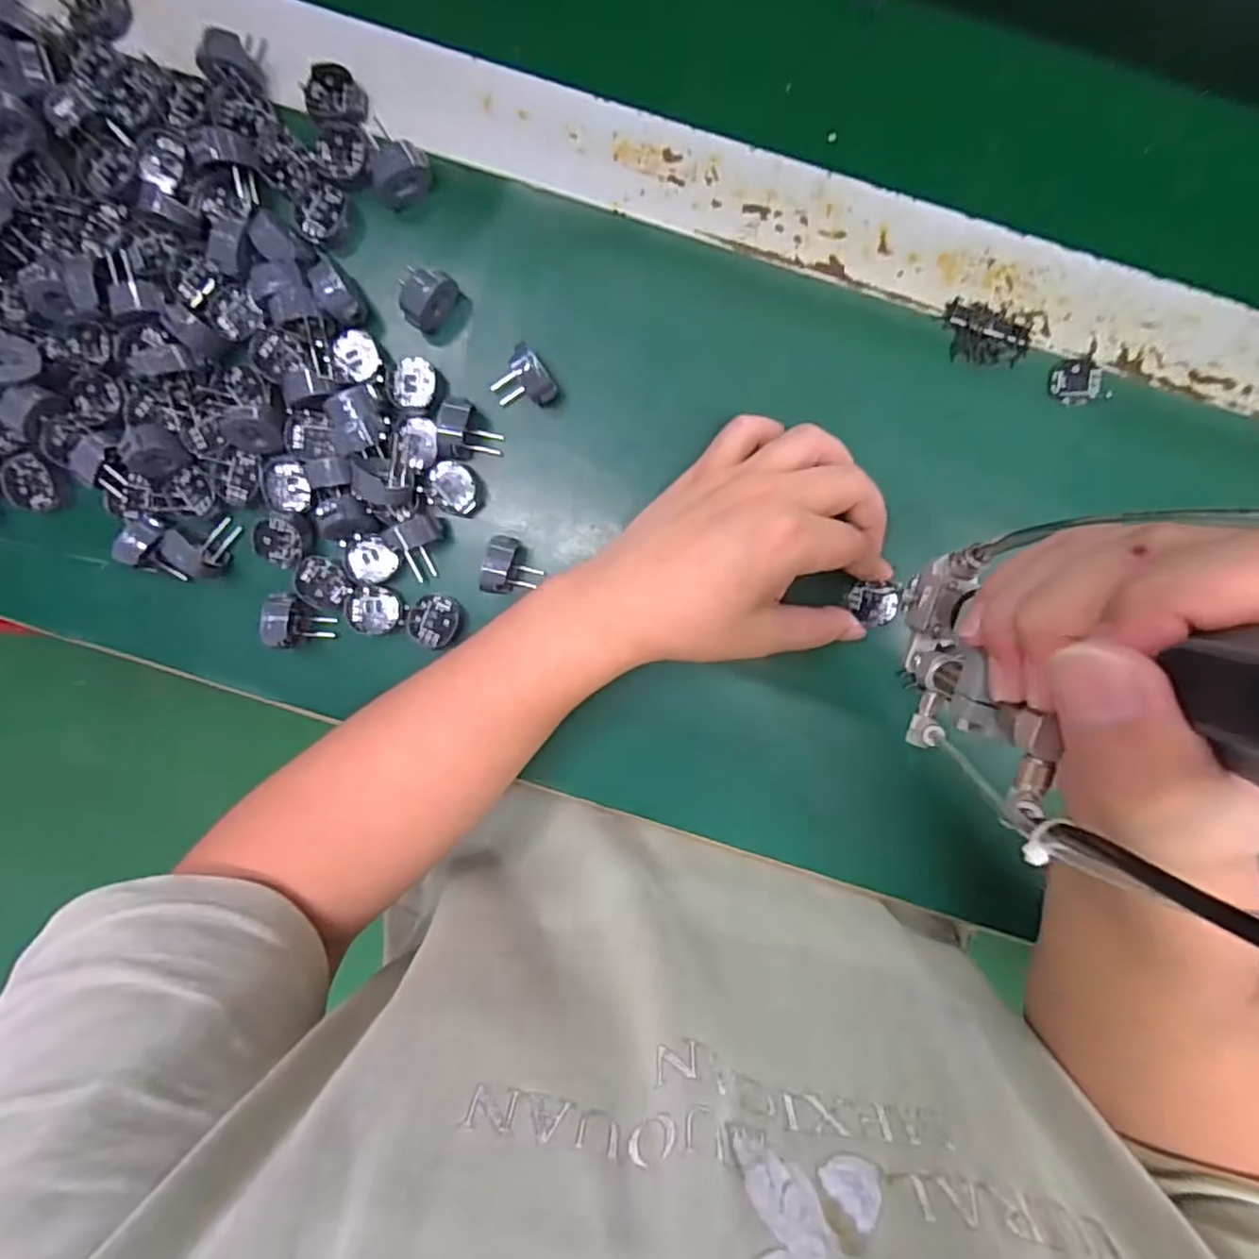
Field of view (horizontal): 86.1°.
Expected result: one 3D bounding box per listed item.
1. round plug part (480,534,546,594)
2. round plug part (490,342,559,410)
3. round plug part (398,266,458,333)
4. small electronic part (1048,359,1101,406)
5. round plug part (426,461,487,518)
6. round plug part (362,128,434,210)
[{"bbox_3d":[-0.060,-0.033,0.350,0.026,0.033,0.029,9,96,1],"label":"round plug part"},{"bbox_3d":[-0.051,-0.122,0.337,0.029,0.029,0.029,-43,93,5],"label":"round plug part"},{"bbox_3d":[-0.099,-0.162,0.330,0.017,0.032,0.028,32,96,-2],"label":"round plug part"},{"bbox_3d":[0.226,-0.125,0.342,0.026,0.004,0.022,-12,95,3],"label":"small electronic part"},{"bbox_3d":[-0.089,-0.073,0.351,0.028,0.013,0.026,11,80,-9],"label":"round plug part"},{"bbox_3d":[-0.110,-0.223,0.326,0.027,0.019,0.025,-7,98,0],"label":"round plug part"}]

